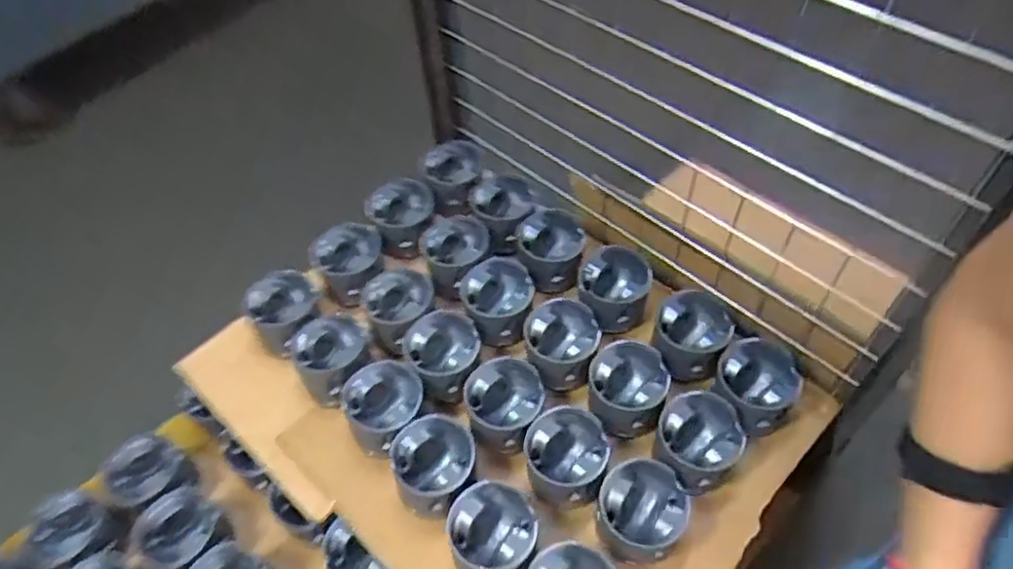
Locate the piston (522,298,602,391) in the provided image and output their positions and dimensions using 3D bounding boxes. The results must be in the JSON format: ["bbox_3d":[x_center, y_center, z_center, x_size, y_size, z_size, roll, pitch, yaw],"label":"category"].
[{"bbox_3d":[0.068,0.072,0.836,0.088,0.060,0.095,-9,55,-3],"label":"piston"}]

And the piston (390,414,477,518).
[{"bbox_3d":[-0.080,0.194,0.748,0.085,0.050,0.092,5,55,7],"label":"piston"}]

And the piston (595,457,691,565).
[{"bbox_3d":[0.139,0.241,0.723,0.101,0.076,0.094,-2,55,3],"label":"piston"}]

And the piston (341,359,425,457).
[{"bbox_3d":[-0.141,0.141,0.790,0.095,0.055,0.101,-1,55,3],"label":"piston"}]

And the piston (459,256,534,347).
[{"bbox_3d":[-0.011,0.021,0.879,0.092,0.069,0.088,-2,55,3],"label":"piston"}]

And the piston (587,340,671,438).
[{"bbox_3d":[0.140,0.121,0.797,0.087,0.065,0.088,-2,55,3],"label":"piston"}]

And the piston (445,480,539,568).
[{"bbox_3d":[-0.015,0.253,0.698,0.090,0.057,0.091,-2,55,3],"label":"piston"}]

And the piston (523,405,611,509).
[{"bbox_3d":[0.066,0.191,0.757,0.088,0.069,0.090,-2,55,3],"label":"piston"}]

